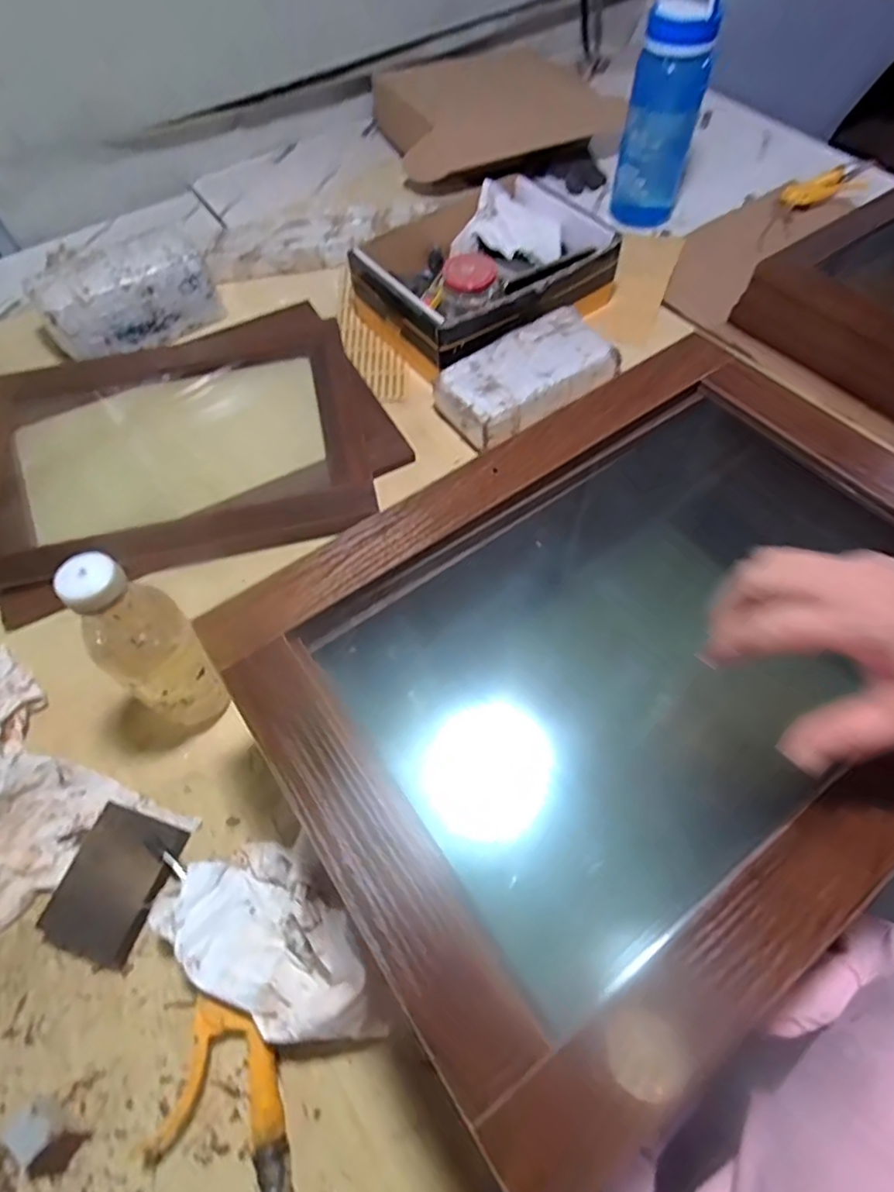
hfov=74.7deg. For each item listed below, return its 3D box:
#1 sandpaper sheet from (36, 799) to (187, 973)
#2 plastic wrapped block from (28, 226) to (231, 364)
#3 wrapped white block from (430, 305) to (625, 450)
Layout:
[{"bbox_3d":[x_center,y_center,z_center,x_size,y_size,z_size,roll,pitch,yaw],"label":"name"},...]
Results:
[{"bbox_3d":[-0.262,0.226,0.465,0.077,0.033,0.106,13,61,9],"label":"sandpaper sheet"},{"bbox_3d":[-0.437,-0.409,0.807,0.213,0.113,0.100,-35,65,-17],"label":"plastic wrapped block"},{"bbox_3d":[0.098,-0.263,0.725,0.213,0.071,0.112,-32,64,-14],"label":"wrapped white block"}]

